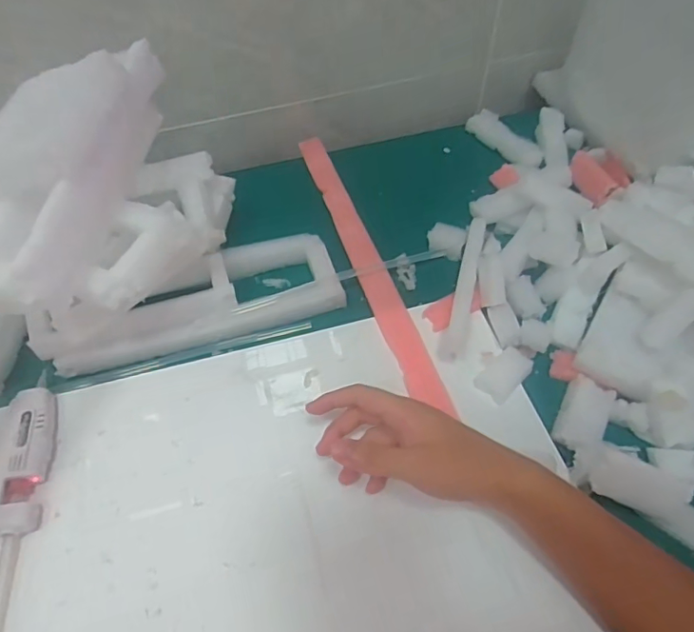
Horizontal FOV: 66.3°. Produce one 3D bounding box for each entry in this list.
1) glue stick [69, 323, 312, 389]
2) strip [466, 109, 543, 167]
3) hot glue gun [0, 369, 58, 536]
[{"bbox_3d":[-0.148,0.036,0.517,0.228,0.011,0.011,-14,55,-8],"label":"glue stick"},{"bbox_3d":[0.201,-0.222,0.671,0.035,0.019,0.120,-27,58,-17],"label":"strip"},{"bbox_3d":[-0.303,0.119,0.430,0.117,0.030,0.131,-8,54,-4],"label":"hot glue gun"}]

